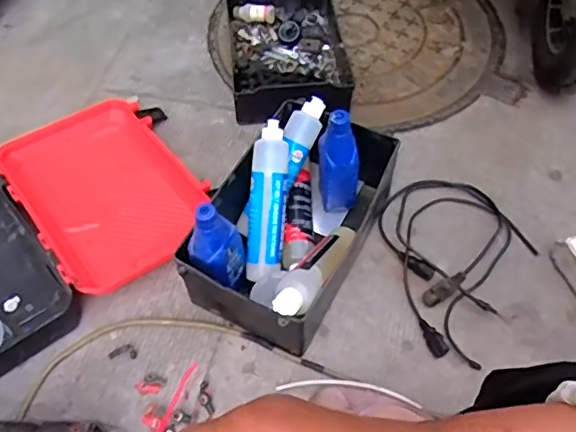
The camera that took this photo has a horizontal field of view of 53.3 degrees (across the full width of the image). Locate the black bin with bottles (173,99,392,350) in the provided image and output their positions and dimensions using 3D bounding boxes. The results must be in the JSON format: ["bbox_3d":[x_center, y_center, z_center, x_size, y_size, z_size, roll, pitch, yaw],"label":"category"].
[{"bbox_3d":[0.005,-0.001,0.820,0.194,0.168,0.320,23,60,17],"label":"black bin with bottles"}]

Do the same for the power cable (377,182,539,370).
[{"bbox_3d":[0.230,0.055,0.858,0.230,0.042,0.285,28,62,20],"label":"power cable"}]

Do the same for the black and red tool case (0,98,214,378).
[{"bbox_3d":[-0.393,0.012,0.902,0.529,0.068,0.372,-35,61,-19],"label":"black and red tool case"}]

